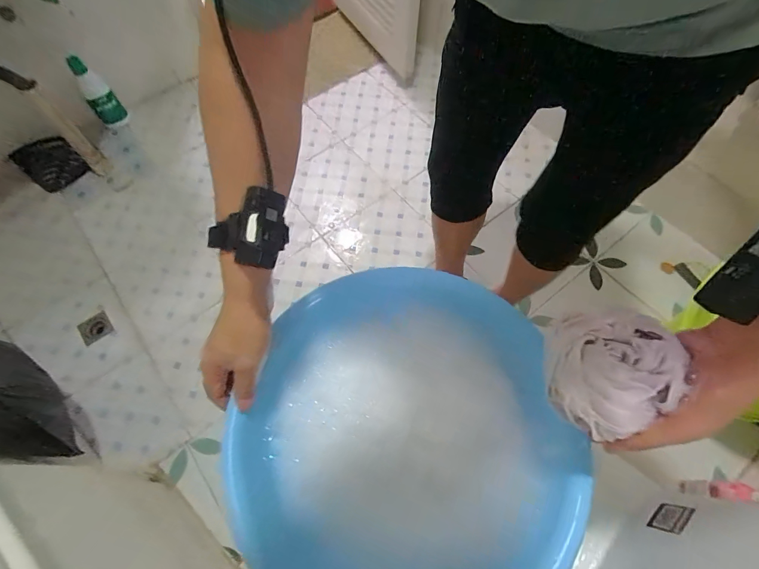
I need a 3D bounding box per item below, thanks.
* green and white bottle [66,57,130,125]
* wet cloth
[{"bbox_3d":[-0.951,-0.645,1.256,0.094,0.298,0.064,-36,90,-16],"label":"green and white bottle"},{"bbox_3d":[0.199,0.070,0.315,0.090,0.060,0.103,-6,63,-3],"label":"wet cloth"}]

